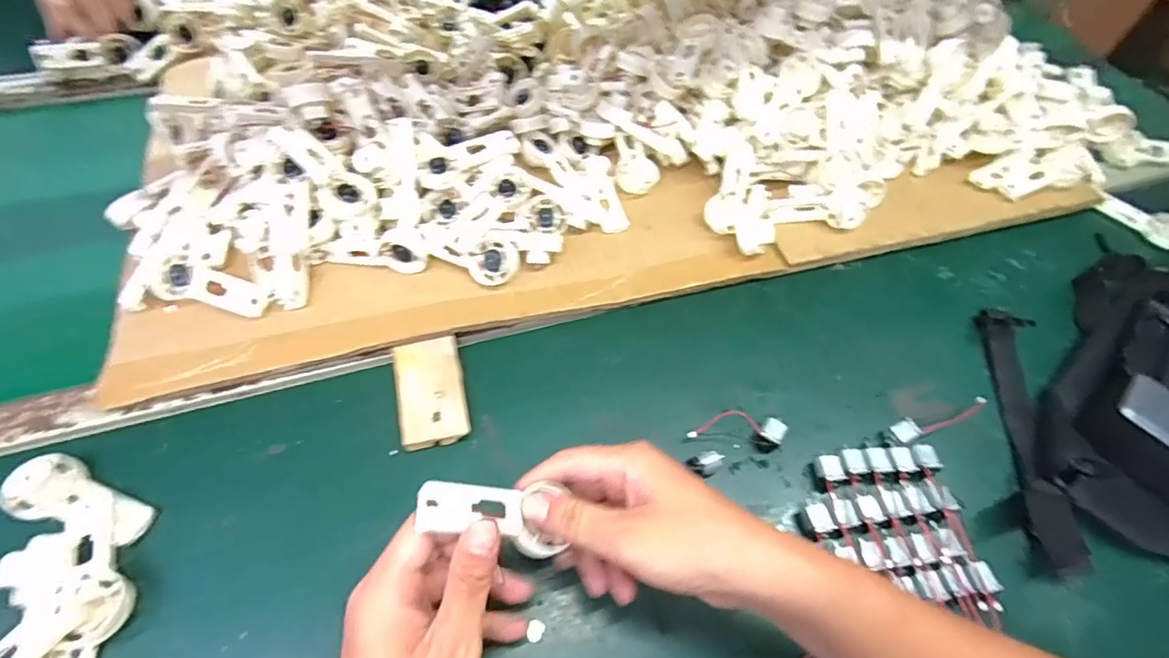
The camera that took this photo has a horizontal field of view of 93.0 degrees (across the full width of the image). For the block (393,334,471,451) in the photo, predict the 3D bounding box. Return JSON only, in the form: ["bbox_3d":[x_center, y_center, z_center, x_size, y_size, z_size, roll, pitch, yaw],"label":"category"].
[{"bbox_3d":[-0.120,0.050,0.437,0.050,0.015,0.087,-11,59,-12],"label":"block"}]

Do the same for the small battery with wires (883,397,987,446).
[{"bbox_3d":[0.284,0.071,0.448,0.090,0.010,0.017,-17,61,-15],"label":"small battery with wires"}]

